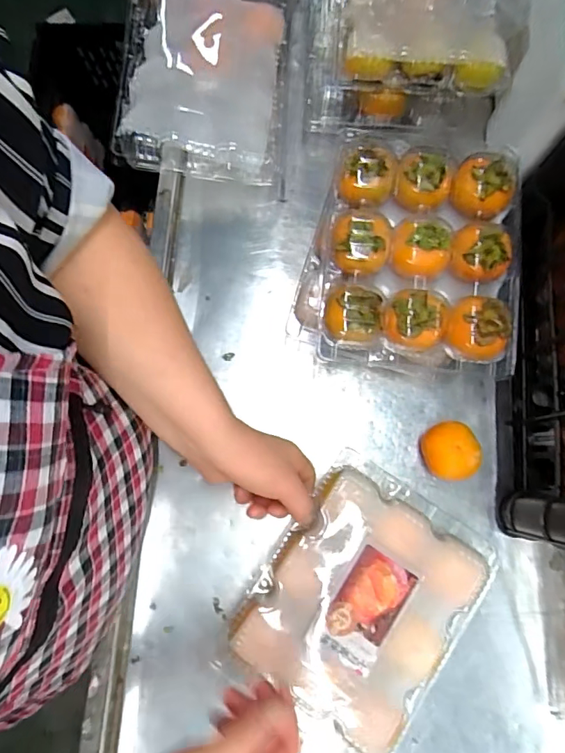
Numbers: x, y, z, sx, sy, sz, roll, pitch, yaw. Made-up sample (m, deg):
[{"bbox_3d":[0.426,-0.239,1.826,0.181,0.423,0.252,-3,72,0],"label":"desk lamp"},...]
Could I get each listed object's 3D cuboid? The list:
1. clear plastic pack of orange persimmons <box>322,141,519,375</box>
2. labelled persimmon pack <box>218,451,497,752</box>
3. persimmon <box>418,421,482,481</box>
[{"bbox_3d":[0.120,-0.114,0.453,0.179,0.068,0.212,7,79,2],"label":"clear plastic pack of orange persimmons"},{"bbox_3d":[0.071,0.197,0.427,0.163,0.054,0.198,34,82,7],"label":"labelled persimmon pack"},{"bbox_3d":[0.161,0.071,0.460,0.054,0.049,0.058,-20,83,-7],"label":"persimmon"}]

